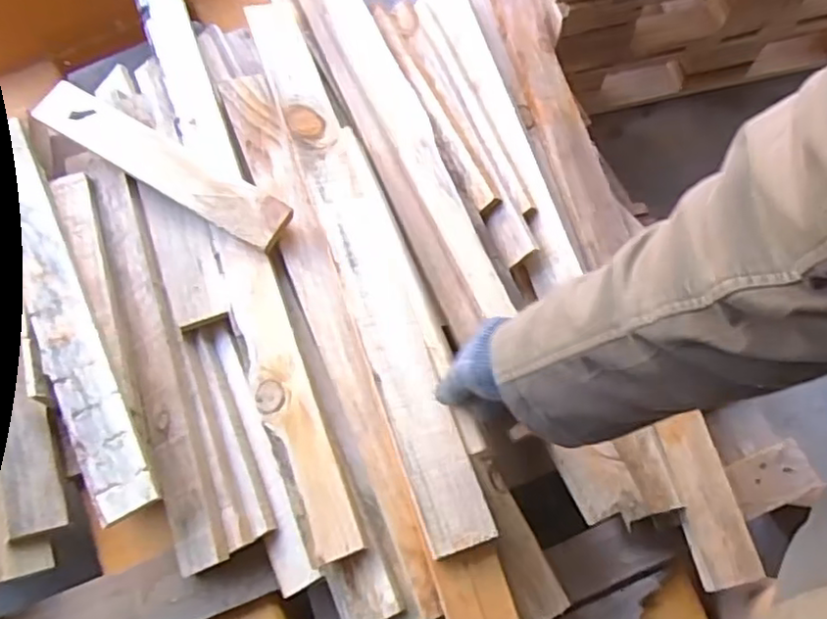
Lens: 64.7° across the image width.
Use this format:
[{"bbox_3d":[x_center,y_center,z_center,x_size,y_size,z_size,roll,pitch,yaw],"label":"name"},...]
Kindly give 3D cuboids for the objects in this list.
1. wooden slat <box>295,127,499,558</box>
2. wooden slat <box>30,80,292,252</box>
[{"bbox_3d":[-0.025,0.005,0.677,0.074,0.025,0.471,-18,66,-4],"label":"wooden slat"},{"bbox_3d":[-0.308,-0.181,0.786,0.379,0.014,0.063,30,78,15],"label":"wooden slat"}]

